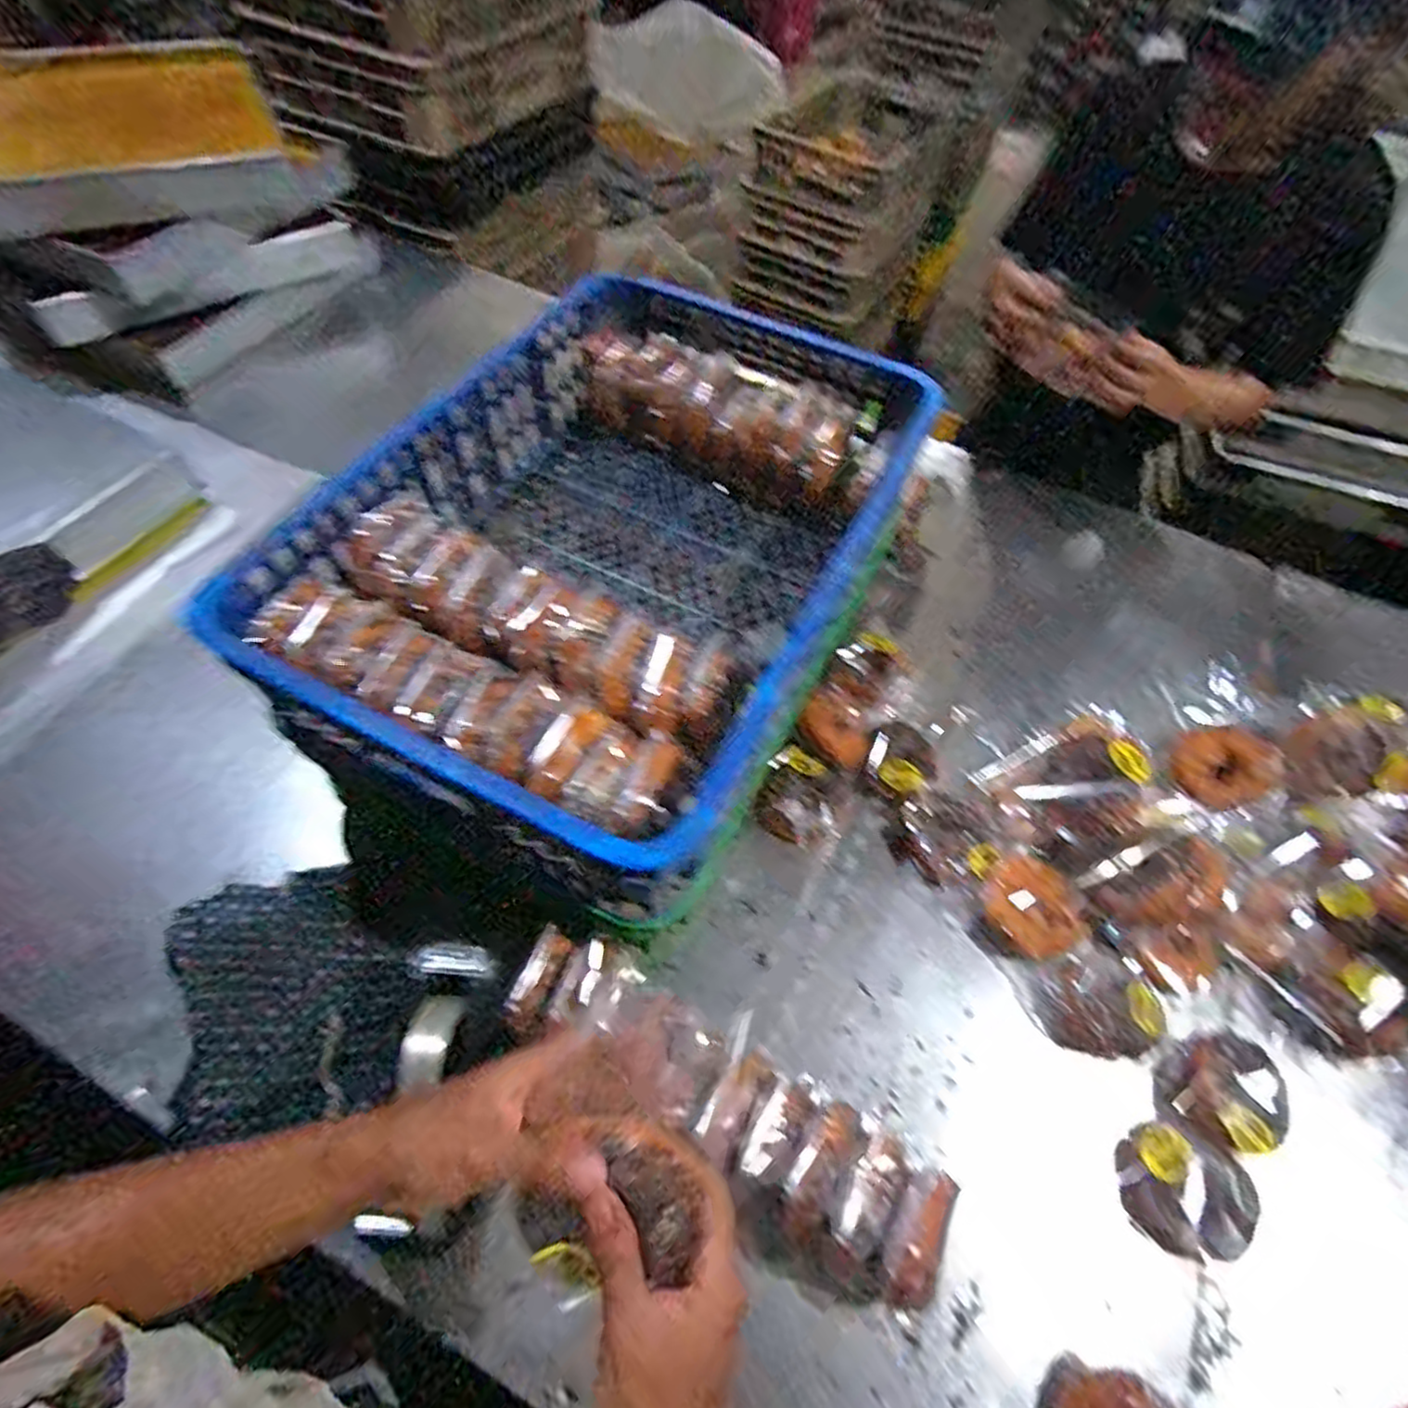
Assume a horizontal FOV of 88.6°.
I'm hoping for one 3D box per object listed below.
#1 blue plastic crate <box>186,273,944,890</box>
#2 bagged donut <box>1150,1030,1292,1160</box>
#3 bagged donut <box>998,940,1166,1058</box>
[{"bbox_3d":[-0.075,-0.159,0.702,0.415,0.141,0.601,26,57,11],"label":"blue plastic crate"},{"bbox_3d":[0.462,0.347,0.641,0.110,0.025,0.091,-21,61,-19],"label":"bagged donut"},{"bbox_3d":[0.360,0.279,0.676,0.114,0.033,0.097,-9,57,-12],"label":"bagged donut"}]

